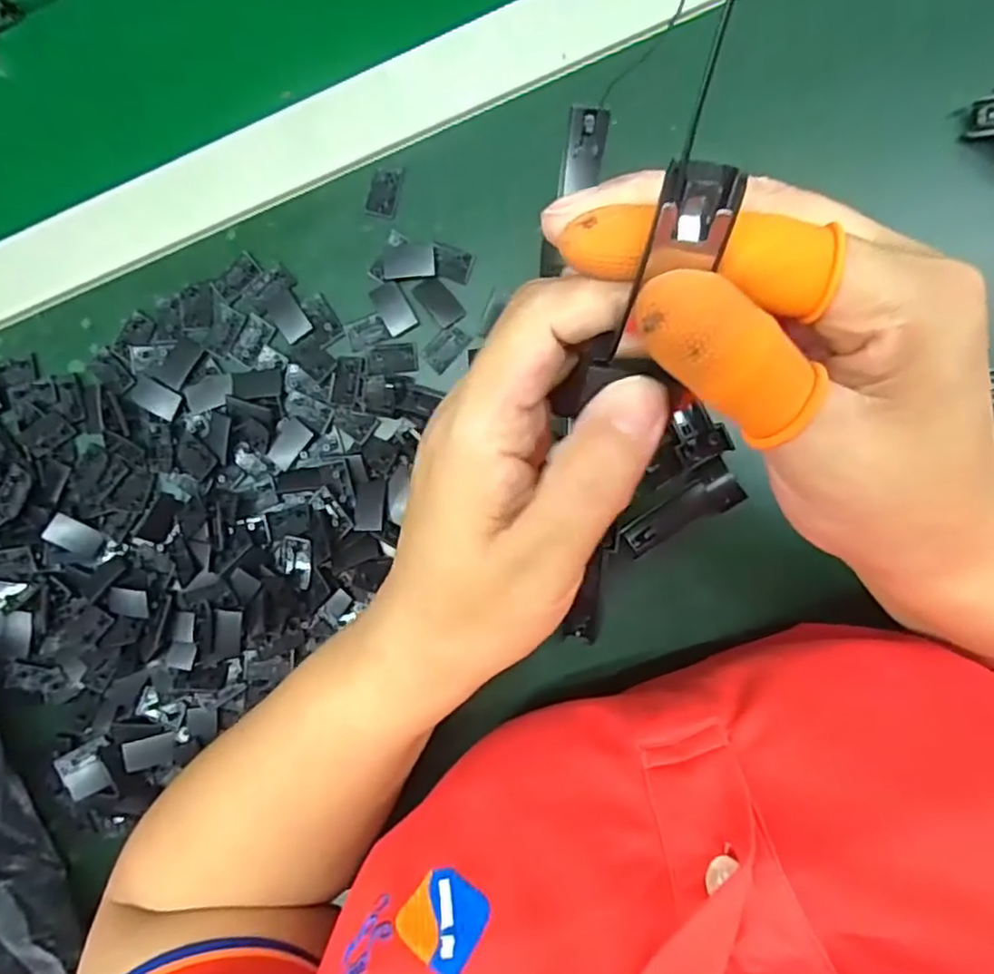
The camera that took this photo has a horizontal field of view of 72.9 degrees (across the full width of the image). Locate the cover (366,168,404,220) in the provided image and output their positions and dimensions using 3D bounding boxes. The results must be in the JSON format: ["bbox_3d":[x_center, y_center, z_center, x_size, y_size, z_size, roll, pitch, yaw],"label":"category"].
[{"bbox_3d":[-0.057,-0.149,0.338,0.014,0.004,0.024,17,91,6],"label":"cover"}]

